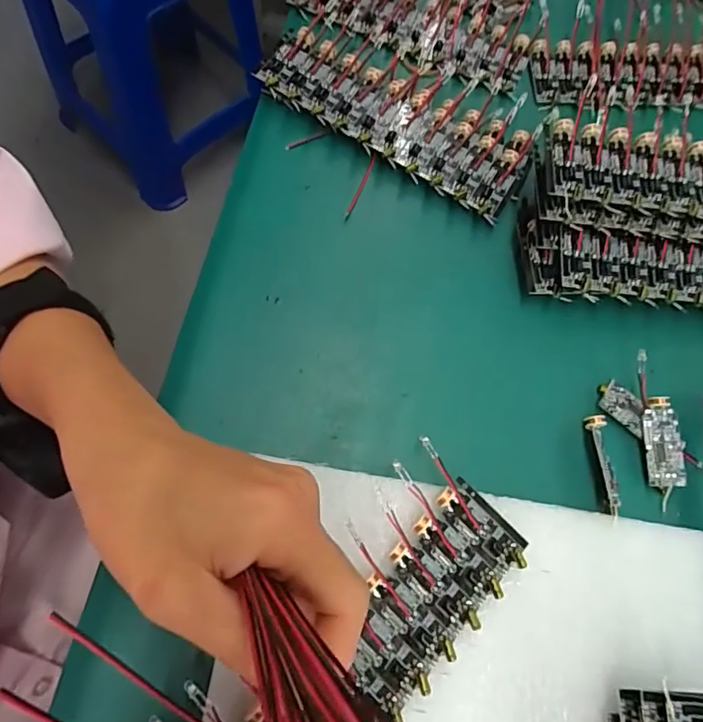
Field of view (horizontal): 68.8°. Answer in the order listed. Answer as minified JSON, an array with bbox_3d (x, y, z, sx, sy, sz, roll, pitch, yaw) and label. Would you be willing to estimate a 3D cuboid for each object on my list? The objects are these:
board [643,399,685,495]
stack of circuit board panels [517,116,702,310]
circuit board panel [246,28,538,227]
[{"bbox_3d":[0.154,0.041,0.252,0.016,0.006,0.044,0,78,15],"label":"board"},{"bbox_3d":[0.180,-0.078,0.278,0.171,0.033,0.100,6,72,-4],"label":"stack of circuit board panels"},{"bbox_3d":[0.028,-0.145,0.300,0.158,0.018,0.061,31,71,8],"label":"circuit board panel"}]

